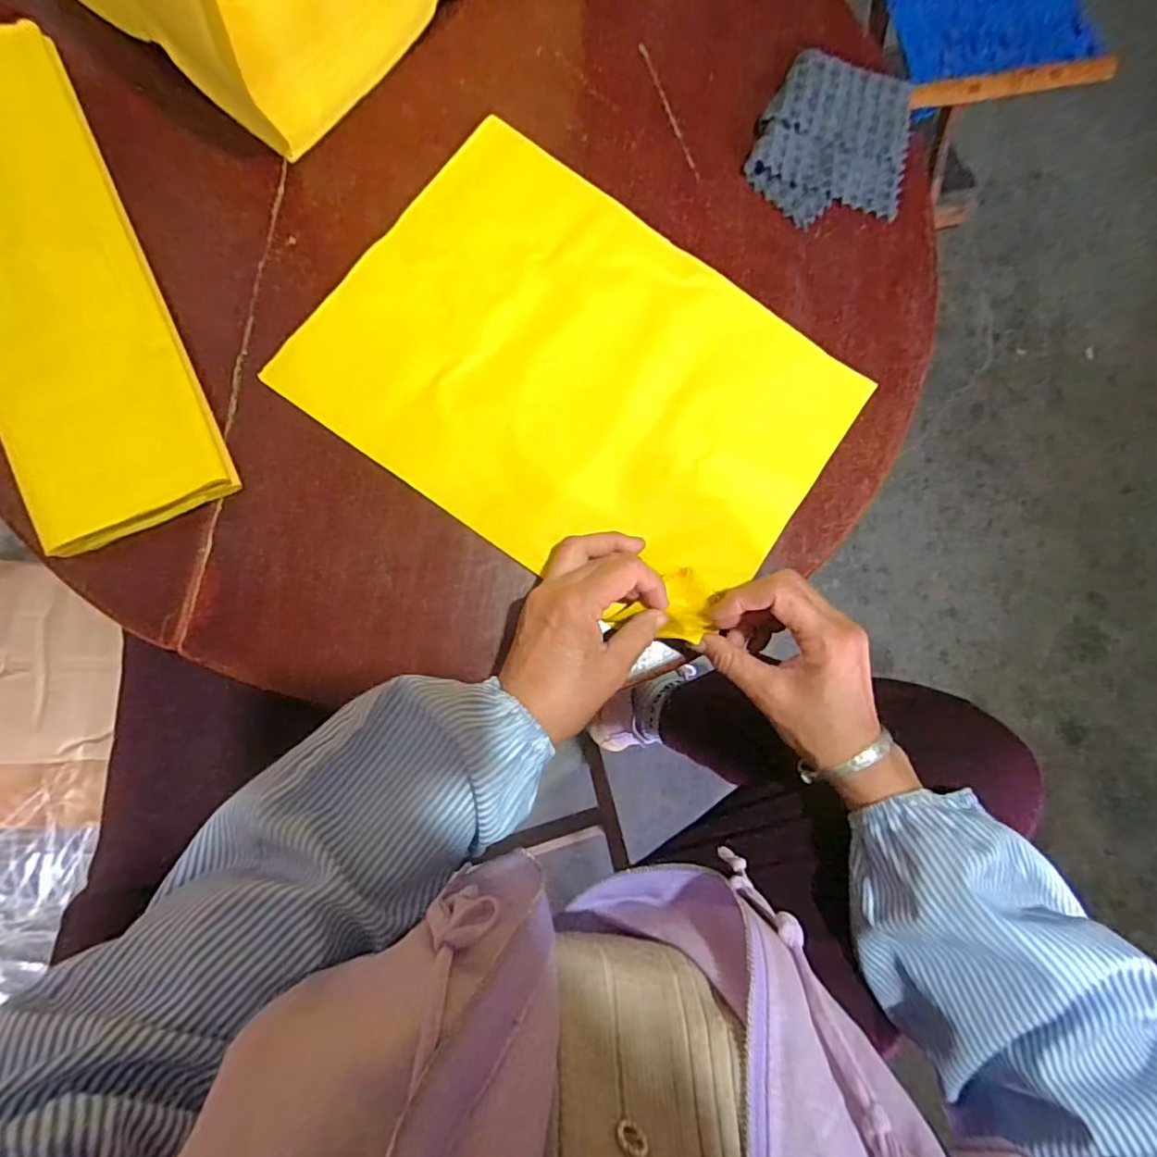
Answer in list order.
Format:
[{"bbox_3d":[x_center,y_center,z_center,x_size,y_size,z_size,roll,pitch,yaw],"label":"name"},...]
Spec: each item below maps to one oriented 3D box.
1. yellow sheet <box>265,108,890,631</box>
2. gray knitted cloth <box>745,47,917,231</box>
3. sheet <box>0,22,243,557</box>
[{"bbox_3d":[0.007,-0.140,0.405,0.351,0.030,0.253,33,82,-3],"label":"yellow sheet"},{"bbox_3d":[0.205,-0.351,0.462,0.123,0.016,0.136,14,83,-6],"label":"gray knitted cloth"},{"bbox_3d":[-0.342,-0.195,0.367,0.112,0.024,0.349,-24,84,-16],"label":"sheet"}]

